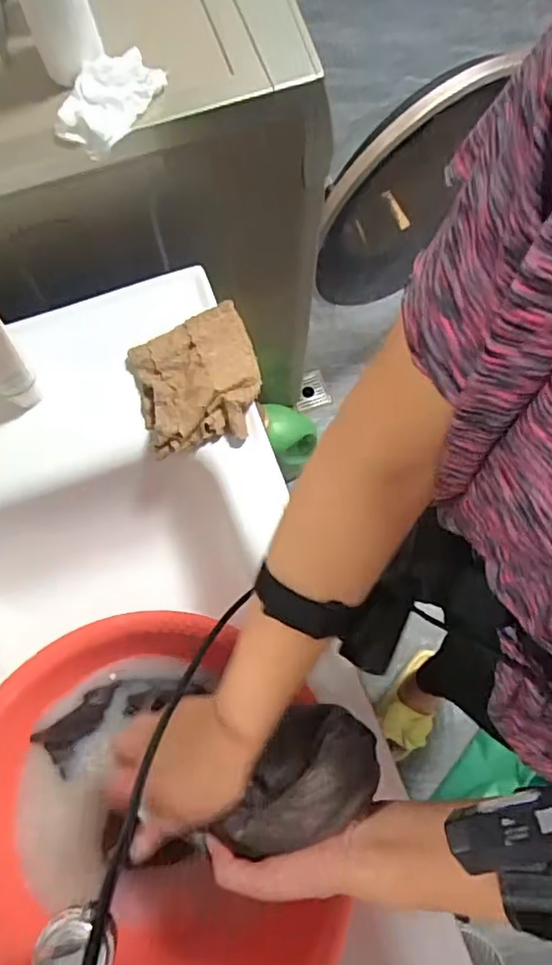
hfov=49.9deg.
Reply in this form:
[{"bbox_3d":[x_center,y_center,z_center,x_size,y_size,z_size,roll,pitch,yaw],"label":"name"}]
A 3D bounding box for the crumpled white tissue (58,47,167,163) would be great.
[{"bbox_3d":[-0.150,-0.339,0.523,0.067,0.025,0.096,30,78,7],"label":"crumpled white tissue"}]

